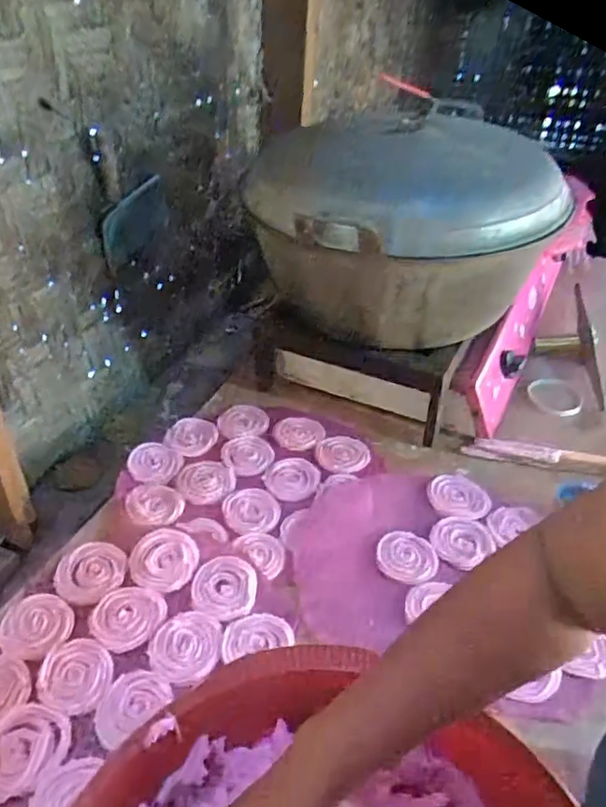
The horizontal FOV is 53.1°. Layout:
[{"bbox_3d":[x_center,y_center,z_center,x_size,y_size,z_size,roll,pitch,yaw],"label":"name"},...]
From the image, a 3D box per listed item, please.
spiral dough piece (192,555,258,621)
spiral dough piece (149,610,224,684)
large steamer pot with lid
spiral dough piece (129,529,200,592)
[{"bbox_3d":[-0.090,0.215,0.706,0.072,0.020,0.078,1,39,-1],"label":"spiral dough piece"},{"bbox_3d":[-0.125,0.257,0.648,0.074,0.005,0.080,1,39,-1],"label":"spiral dough piece"},{"bbox_3d":[0.128,-0.274,0.882,0.375,0.243,0.420,-5,39,-8],"label":"large steamer pot with lid"},{"bbox_3d":[-0.168,0.188,0.733,0.080,0.008,0.073,12,60,8],"label":"spiral dough piece"}]

